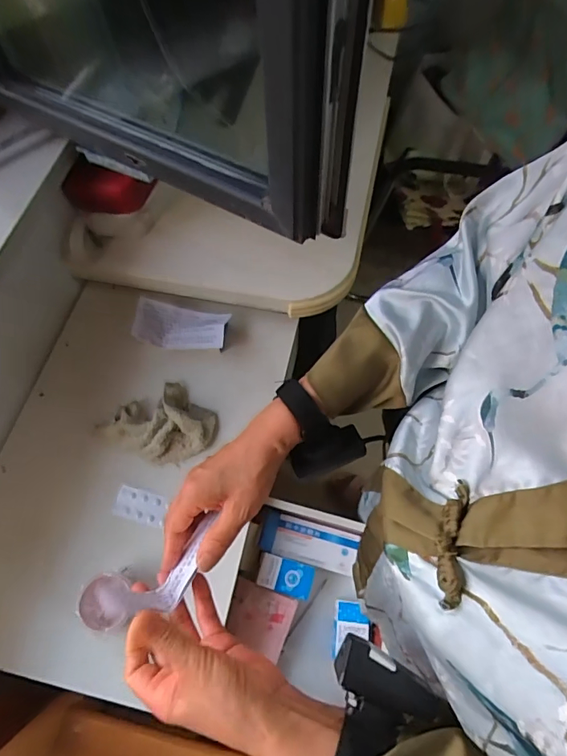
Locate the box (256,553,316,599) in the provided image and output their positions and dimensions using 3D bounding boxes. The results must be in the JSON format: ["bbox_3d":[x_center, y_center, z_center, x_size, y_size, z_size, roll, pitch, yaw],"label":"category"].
[{"bbox_3d":[0.003,0.291,0.658,0.079,0.019,0.046,11,64,9],"label":"box"}]

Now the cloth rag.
[{"bbox_3d":[-0.191,0.070,0.679,0.150,0.042,0.138,36,70,19],"label":"cloth rag"}]

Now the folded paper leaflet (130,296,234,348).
[{"bbox_3d":[-0.171,-0.088,0.747,0.153,0.034,0.075,7,63,7],"label":"folded paper leaflet"}]

